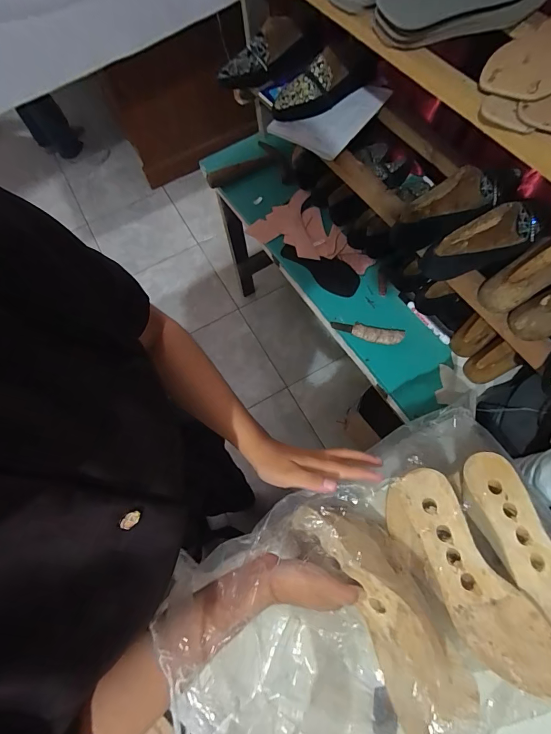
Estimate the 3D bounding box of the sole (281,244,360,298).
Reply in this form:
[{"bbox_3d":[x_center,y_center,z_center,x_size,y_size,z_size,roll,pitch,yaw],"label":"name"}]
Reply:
[{"bbox_3d":[0.105,-0.233,0.862,0.199,0.013,0.084,35,73,16],"label":"sole"}]

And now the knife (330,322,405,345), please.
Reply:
[{"bbox_3d":[0.193,-0.074,0.785,0.149,0.021,0.040,12,69,8],"label":"knife"}]

